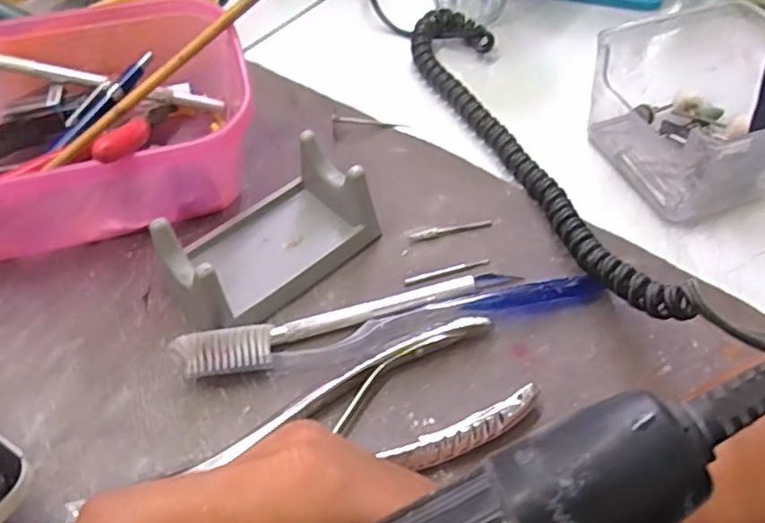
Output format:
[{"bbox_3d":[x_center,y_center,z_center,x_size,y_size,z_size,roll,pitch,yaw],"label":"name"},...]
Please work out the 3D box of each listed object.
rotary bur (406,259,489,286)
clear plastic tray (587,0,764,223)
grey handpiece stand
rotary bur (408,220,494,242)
[{"bbox_3d":[0.031,0.004,0.302,0.042,0.004,0.005,-14,51,-12],"label":"rotary bur"},{"bbox_3d":[0.172,-0.084,0.332,0.099,0.063,0.110,-20,53,-16],"label":"clear plastic tray"},{"bbox_3d":[-0.056,-0.014,0.293,0.060,0.039,0.094,37,59,26],"label":"grey handpiece stand"},{"bbox_3d":[0.034,-0.016,0.318,0.043,0.005,0.006,-14,51,-12],"label":"rotary bur"}]

